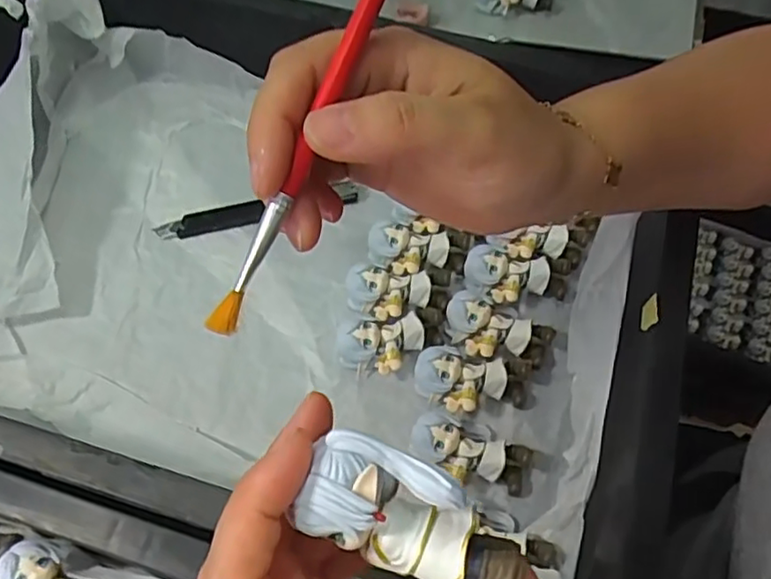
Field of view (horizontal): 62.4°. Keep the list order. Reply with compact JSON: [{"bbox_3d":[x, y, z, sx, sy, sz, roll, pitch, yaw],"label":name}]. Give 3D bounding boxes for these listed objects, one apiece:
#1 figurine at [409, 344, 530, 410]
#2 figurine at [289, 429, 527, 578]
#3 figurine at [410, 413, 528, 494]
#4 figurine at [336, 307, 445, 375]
[{"bbox_3d":[0.050,0.052,0.362,0.065,0.025,0.034,0,61,0],"label":"figurine"},{"bbox_3d":[0.007,0.058,0.159,0.056,0.019,0.025,31,66,0],"label":"figurine"},{"bbox_3d":[0.045,0.087,0.345,0.062,0.024,0.035,20,63,-4],"label":"figurine"},{"bbox_3d":[0.006,0.031,0.372,0.067,0.023,0.031,-16,62,-9],"label":"figurine"}]

